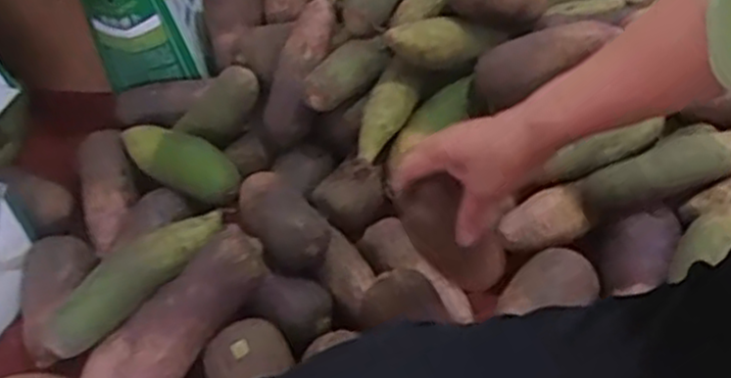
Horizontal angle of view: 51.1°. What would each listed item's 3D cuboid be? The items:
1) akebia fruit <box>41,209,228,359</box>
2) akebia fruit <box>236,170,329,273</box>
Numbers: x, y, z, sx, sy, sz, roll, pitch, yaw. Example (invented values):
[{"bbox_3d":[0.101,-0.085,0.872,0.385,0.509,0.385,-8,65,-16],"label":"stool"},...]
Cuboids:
[{"bbox_3d":[-0.229,0.080,0.766,0.061,0.043,0.213,34,57,31],"label":"akebia fruit"},{"bbox_3d":[-0.090,0.027,0.797,0.071,0.048,0.126,-18,48,-13],"label":"akebia fruit"}]

